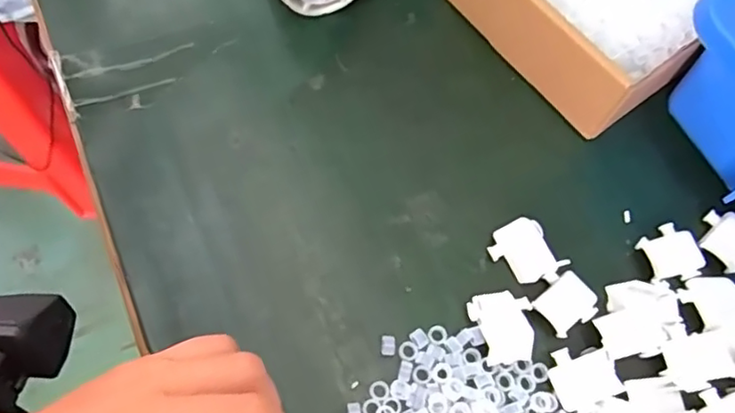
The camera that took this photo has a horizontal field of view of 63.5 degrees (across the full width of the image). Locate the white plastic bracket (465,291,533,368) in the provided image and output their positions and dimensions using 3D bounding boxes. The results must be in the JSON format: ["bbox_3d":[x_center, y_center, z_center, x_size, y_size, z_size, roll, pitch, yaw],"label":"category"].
[{"bbox_3d":[0.065,0.057,0.282,0.028,0.004,0.034,-11,68,-8],"label":"white plastic bracket"}]

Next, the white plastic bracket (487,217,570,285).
[{"bbox_3d":[0.079,0.022,0.297,0.029,0.011,0.032,-25,71,-13],"label":"white plastic bracket"}]

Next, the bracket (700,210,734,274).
[{"bbox_3d":[0.187,0.017,0.308,0.027,0.006,0.030,-37,74,-16],"label":"bracket"}]

